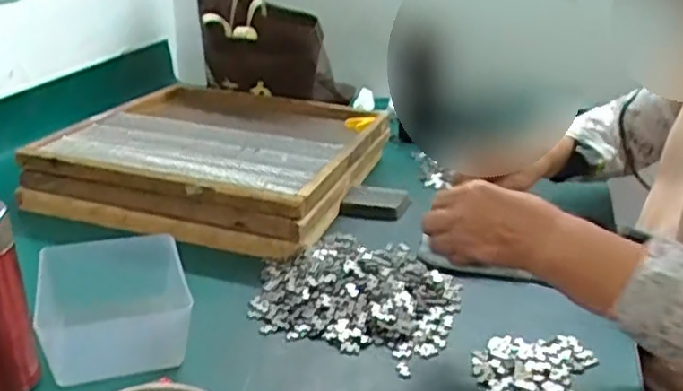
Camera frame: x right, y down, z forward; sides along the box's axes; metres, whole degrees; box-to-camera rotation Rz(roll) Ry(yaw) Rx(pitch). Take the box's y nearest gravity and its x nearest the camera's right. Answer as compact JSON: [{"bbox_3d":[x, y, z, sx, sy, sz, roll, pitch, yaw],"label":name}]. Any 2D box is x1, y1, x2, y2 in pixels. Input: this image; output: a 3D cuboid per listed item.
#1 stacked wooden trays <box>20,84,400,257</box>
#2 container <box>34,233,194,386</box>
[{"bbox_3d":[-0.172,-0.058,0.992,0.403,0.092,0.382,11,24,17],"label":"stacked wooden trays"},{"bbox_3d":[-0.215,0.096,0.641,0.132,0.065,0.143,-5,24,-20],"label":"container"}]

